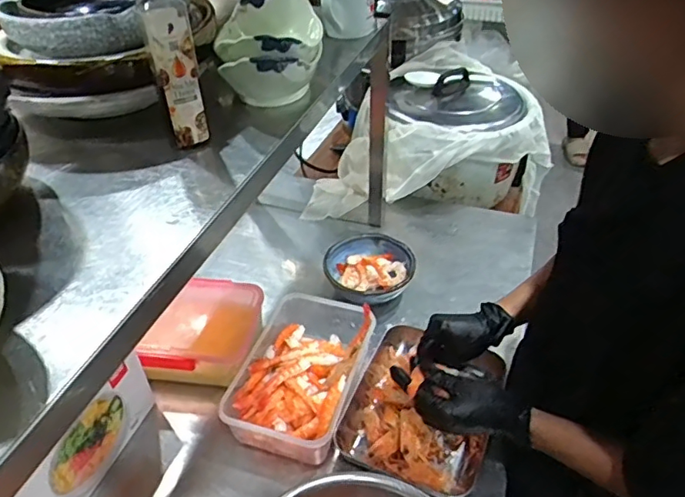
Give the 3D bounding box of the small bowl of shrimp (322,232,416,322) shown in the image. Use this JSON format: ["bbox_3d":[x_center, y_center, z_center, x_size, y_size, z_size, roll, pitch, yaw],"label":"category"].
[{"bbox_3d":[0.047,0.039,1.014,0.162,0.059,0.145,8,40,10],"label":"small bowl of shrimp"}]

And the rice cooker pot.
[{"bbox_3d":[0.272,-0.283,1.311,0.392,0.254,0.393,1,40,3],"label":"rice cooker pot"}]

